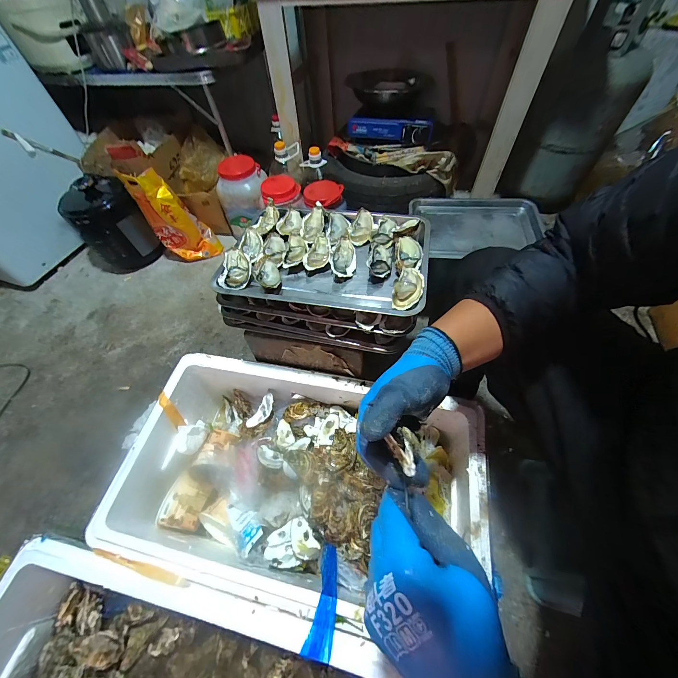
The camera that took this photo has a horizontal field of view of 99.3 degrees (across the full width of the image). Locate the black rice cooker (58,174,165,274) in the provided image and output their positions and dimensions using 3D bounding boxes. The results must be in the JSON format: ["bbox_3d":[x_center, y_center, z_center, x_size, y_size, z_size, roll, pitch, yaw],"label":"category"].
[{"bbox_3d":[-0.986,-0.473,1.229,0.287,0.341,0.290,-38,61,-19],"label":"black rice cooker"}]

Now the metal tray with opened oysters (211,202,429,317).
[{"bbox_3d":[-0.021,-0.171,0.578,0.384,0.049,0.304,7,57,10],"label":"metal tray with opened oysters"}]

